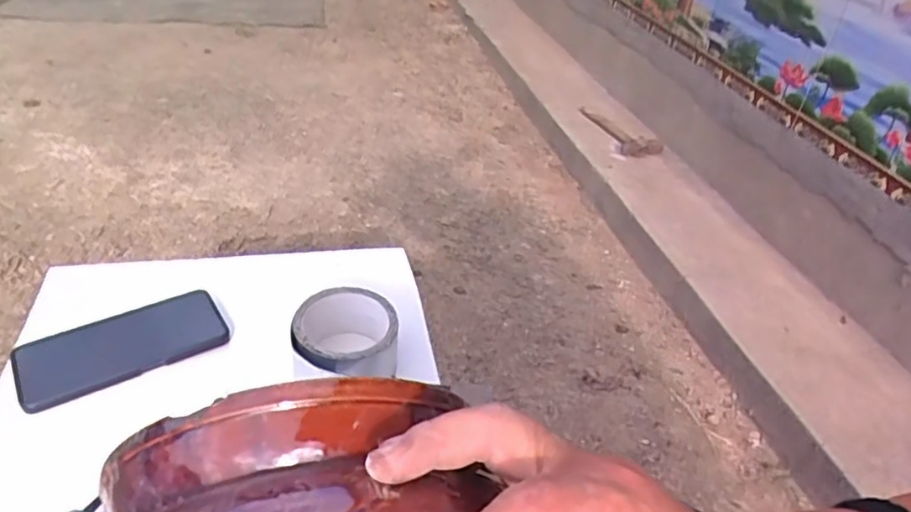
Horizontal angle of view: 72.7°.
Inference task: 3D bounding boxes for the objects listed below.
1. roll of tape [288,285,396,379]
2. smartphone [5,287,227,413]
[{"bbox_3d":[-0.098,0.074,0.547,0.087,0.045,0.091,5,35,-4],"label":"roll of tape"},{"bbox_3d":[-0.294,0.080,0.551,0.165,0.014,0.073,-20,44,-33],"label":"smartphone"}]

